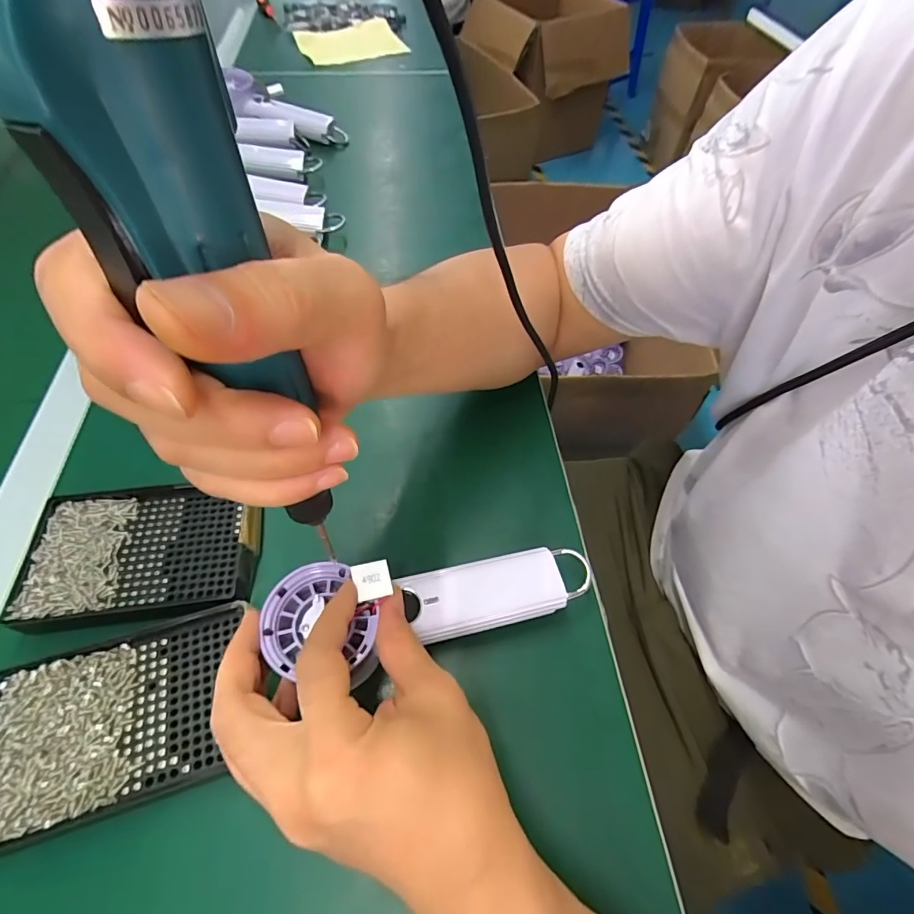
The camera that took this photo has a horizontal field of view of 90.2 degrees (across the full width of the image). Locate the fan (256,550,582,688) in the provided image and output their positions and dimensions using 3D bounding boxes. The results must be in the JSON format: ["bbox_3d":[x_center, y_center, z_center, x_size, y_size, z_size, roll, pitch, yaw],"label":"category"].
[{"bbox_3d":[-0.011,0.086,0.265,0.188,0.027,0.059,-3,59,-16],"label":"fan"}]

